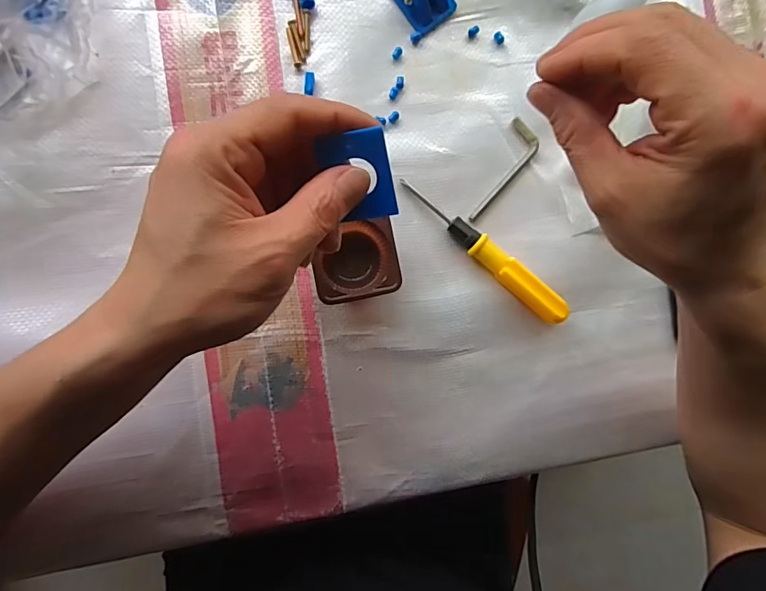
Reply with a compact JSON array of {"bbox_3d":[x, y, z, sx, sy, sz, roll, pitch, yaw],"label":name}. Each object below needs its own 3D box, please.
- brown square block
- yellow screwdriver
[{"bbox_3d":[-0.019,-0.023,0.300,0.053,0.024,0.050,-12,90,-8],"label":"brown square block"},{"bbox_3d":[0.068,-0.030,0.314,0.139,0.019,0.017,40,84,-5],"label":"yellow screwdriver"}]

